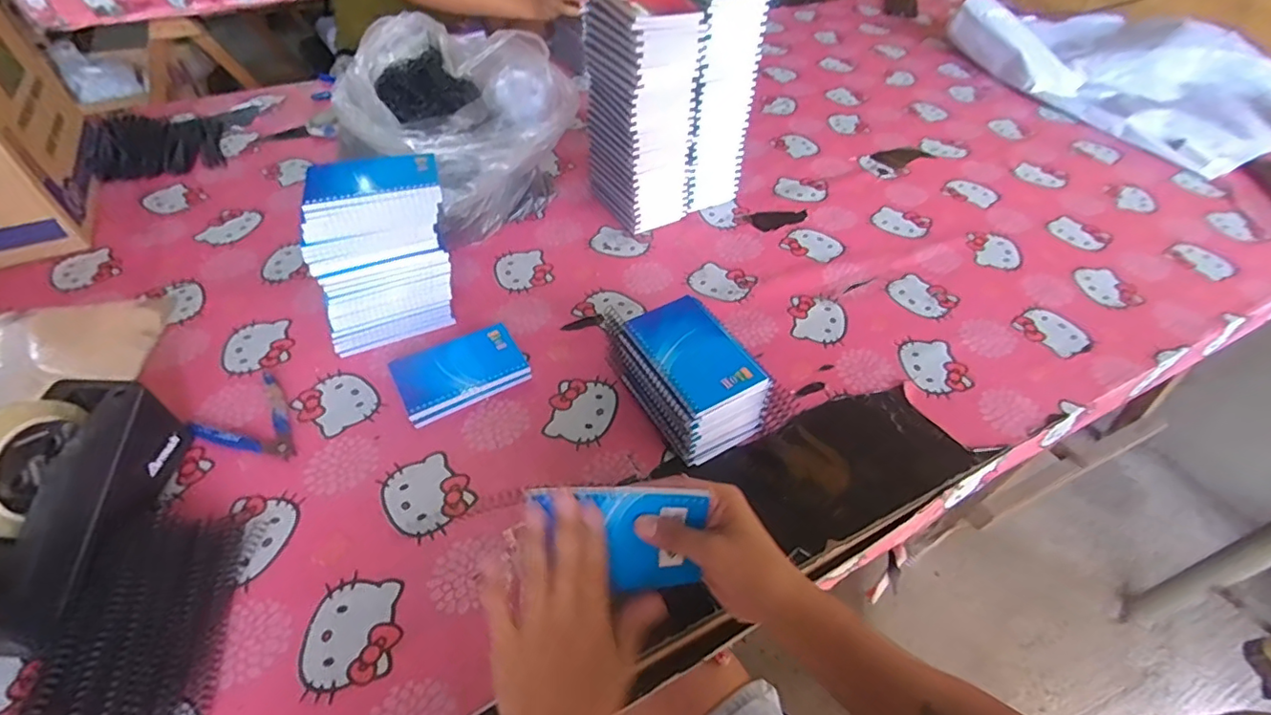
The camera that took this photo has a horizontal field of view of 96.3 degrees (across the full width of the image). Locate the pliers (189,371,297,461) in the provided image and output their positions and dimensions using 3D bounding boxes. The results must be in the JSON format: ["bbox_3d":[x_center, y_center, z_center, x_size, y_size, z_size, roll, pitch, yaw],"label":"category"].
[{"bbox_3d":[-0.378,0.069,0.567,0.109,0.015,0.084,33,55,24],"label":"pliers"}]

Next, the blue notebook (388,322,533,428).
[{"bbox_3d":[-0.188,0.016,0.614,0.128,0.023,0.086,-26,55,-23],"label":"blue notebook"}]

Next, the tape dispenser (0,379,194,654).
[{"bbox_3d":[-0.458,0.113,0.453,0.088,0.123,0.199,4,49,1],"label":"tape dispenser"}]

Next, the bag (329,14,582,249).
[{"bbox_3d":[-0.237,-0.306,0.773,0.221,0.216,0.272,27,53,20],"label":"bag"}]

